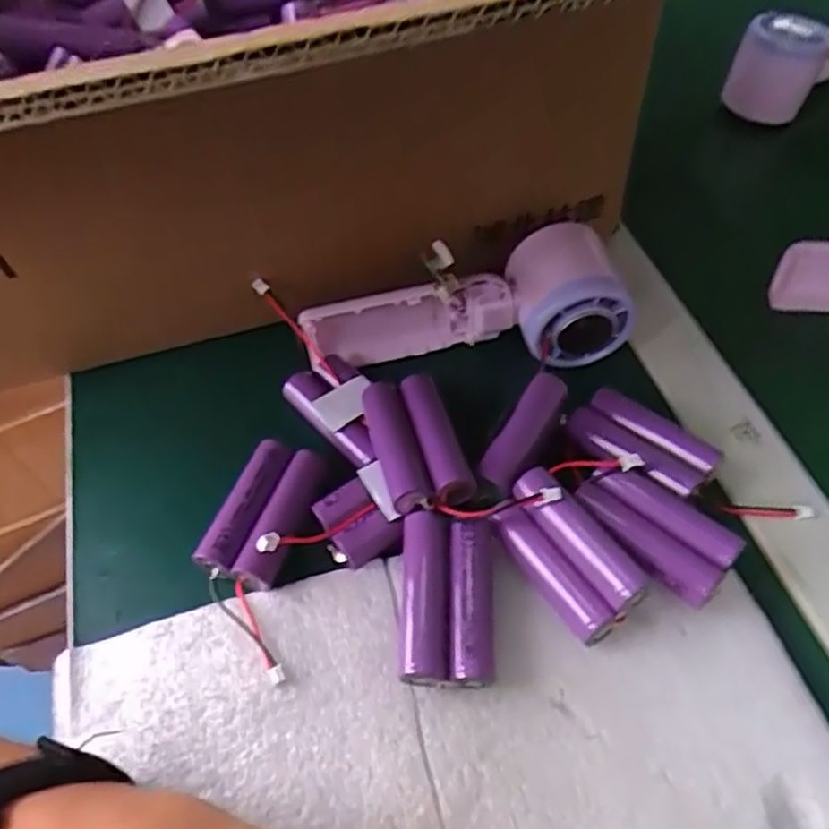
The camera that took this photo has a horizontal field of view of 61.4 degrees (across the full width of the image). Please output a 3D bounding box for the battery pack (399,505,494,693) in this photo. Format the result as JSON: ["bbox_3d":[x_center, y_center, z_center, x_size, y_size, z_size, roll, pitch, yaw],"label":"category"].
[{"bbox_3d":[0.013,0.073,0.279,0.035,0.023,0.065,1,55,2],"label":"battery pack"}]

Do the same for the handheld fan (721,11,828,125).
[{"bbox_3d":[0.300,-0.277,0.519,0.162,0.059,0.052,-36,58,-21],"label":"handheld fan"}]

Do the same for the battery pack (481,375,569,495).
[{"bbox_3d":[0.048,0.010,0.316,0.015,0.021,0.062,28,60,19],"label":"battery pack"}]

